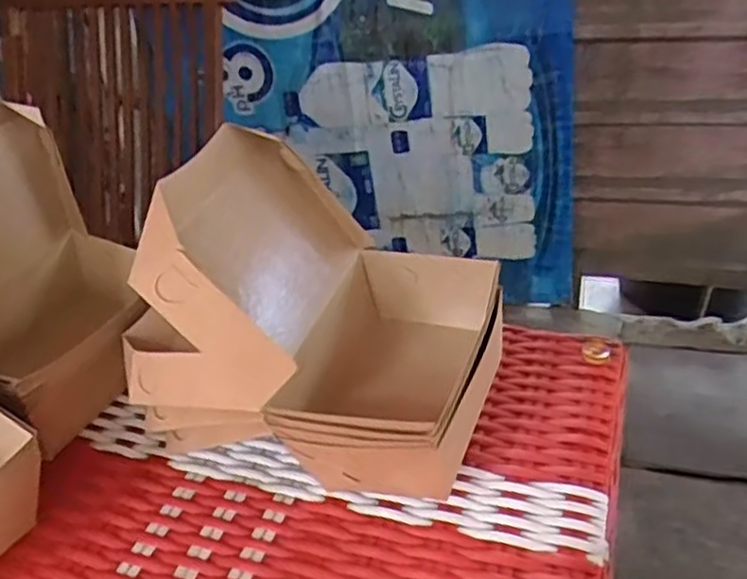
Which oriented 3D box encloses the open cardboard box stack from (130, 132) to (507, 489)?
[{"bbox_3d":[-0.037,0.013,0.403,0.199,0.169,0.144,6,34,13],"label":"open cardboard box stack"}]

